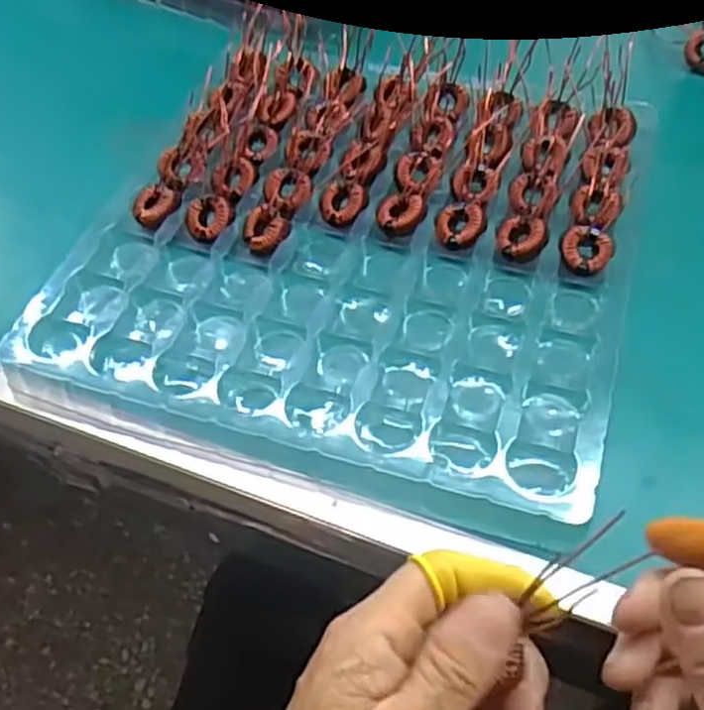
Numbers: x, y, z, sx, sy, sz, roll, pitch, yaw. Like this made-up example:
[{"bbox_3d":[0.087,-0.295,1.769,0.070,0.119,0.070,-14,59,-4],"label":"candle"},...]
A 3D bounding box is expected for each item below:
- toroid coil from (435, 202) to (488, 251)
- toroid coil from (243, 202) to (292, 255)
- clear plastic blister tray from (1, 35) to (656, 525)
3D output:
[{"bbox_3d":[0.060,-0.073,0.418,0.027,0.015,0.025,-1,55,2],"label":"toroid coil"},{"bbox_3d":[-0.048,-0.070,0.423,0.023,0.015,0.030,-28,58,-15],"label":"toroid coil"},{"bbox_3d":[0.005,-0.065,0.415,0.281,0.030,0.274,14,57,13],"label":"clear plastic blister tray"}]

